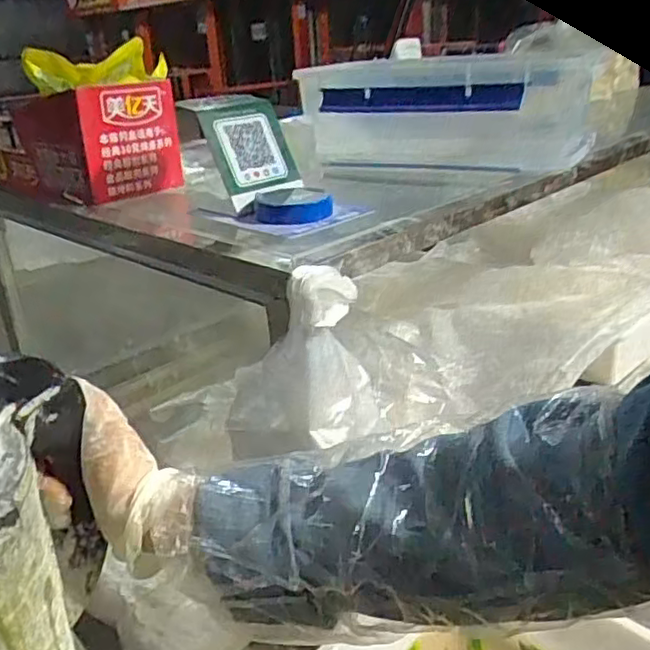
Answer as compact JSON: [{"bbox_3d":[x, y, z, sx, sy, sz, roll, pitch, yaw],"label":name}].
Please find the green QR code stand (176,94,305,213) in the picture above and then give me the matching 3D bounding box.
[{"bbox_3d":[-0.088,-0.195,0.705,0.098,0.094,0.092,-23,30,-37],"label":"green QR code stand"}]

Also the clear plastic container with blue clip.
[{"bbox_3d":[0.152,-0.265,0.816,0.345,0.125,0.216,2,24,13],"label":"clear plastic container with blue clip"}]

